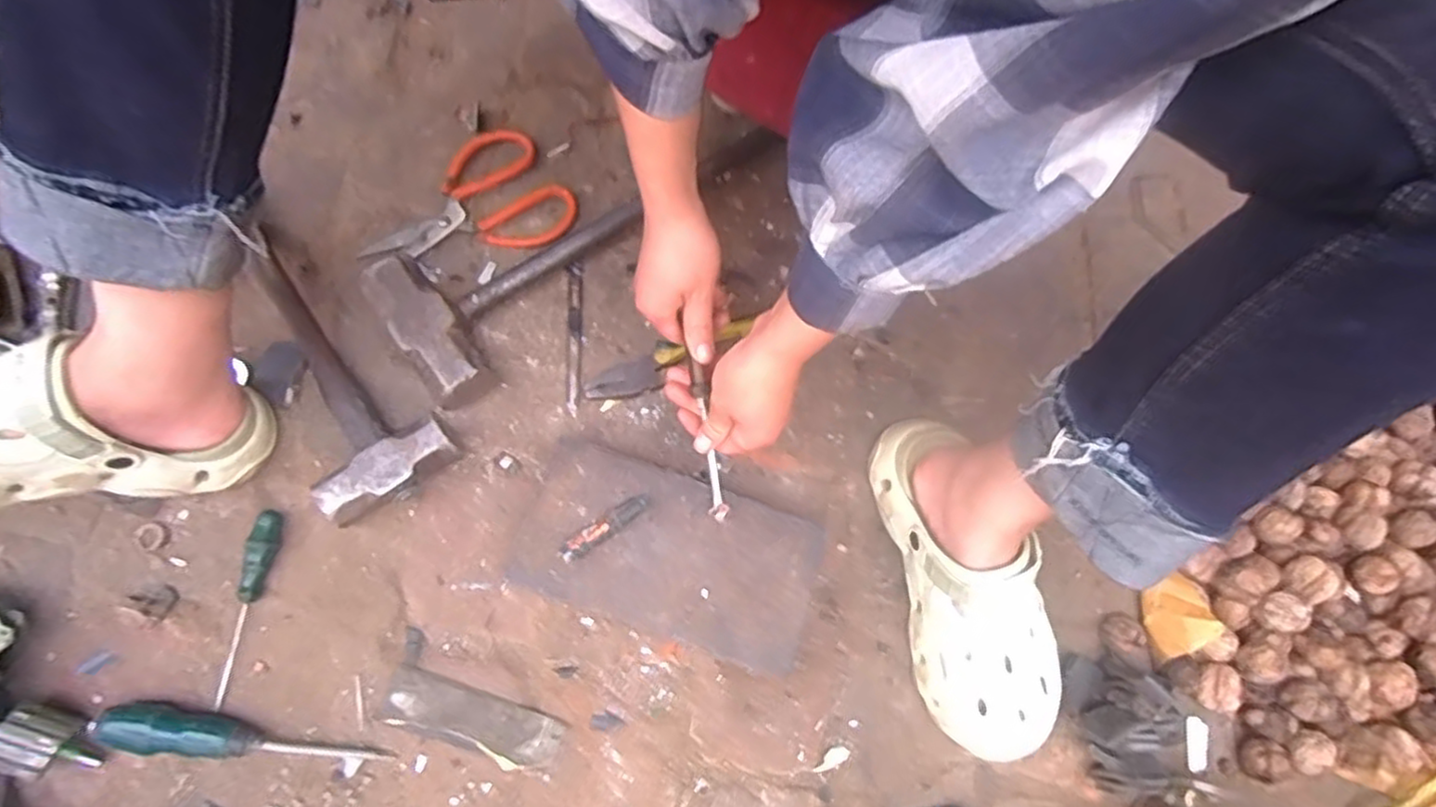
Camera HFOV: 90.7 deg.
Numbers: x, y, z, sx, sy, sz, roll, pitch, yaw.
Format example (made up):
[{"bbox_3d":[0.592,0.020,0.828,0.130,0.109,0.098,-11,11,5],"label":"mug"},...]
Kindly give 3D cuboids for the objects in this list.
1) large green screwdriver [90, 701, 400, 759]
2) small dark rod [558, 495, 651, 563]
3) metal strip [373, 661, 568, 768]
[{"bbox_3d":[-0.321,0.232,0.486,0.177,0.024,0.028,15,68,-14],"label":"large green screwdriver"},{"bbox_3d":[-0.082,0.089,0.517,0.074,0.012,0.015,-35,74,-14],"label":"small dark rod"},{"bbox_3d":[-0.181,0.234,0.523,0.131,0.005,0.041,20,71,-1],"label":"metal strip"}]

